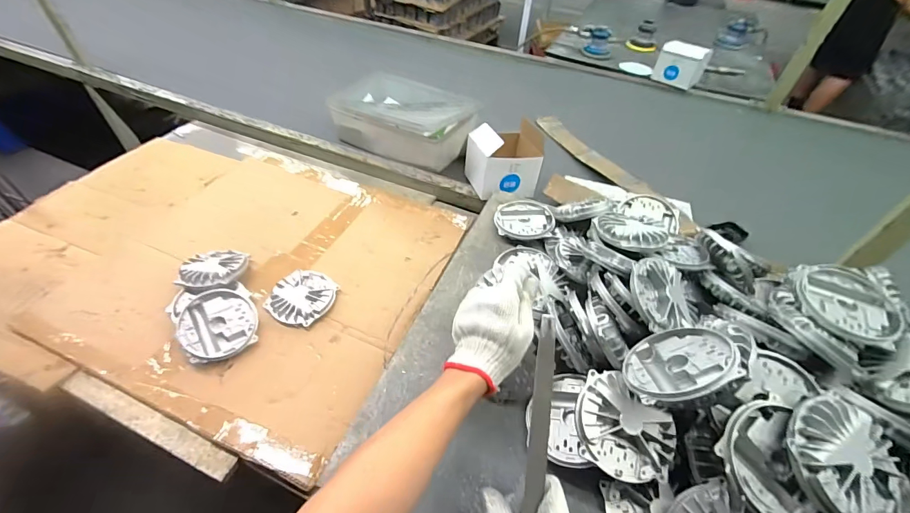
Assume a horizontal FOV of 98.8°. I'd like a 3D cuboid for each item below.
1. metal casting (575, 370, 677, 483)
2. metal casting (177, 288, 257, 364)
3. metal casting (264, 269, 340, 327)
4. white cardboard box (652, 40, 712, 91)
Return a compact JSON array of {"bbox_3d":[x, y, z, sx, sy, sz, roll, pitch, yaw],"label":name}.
[{"bbox_3d":[0.183,0.187,0.422,0.107,0.034,0.089,29,52,22],"label":"metal casting"},{"bbox_3d":[-0.379,0.109,0.628,0.109,0.028,0.108,5,72,-15],"label":"metal casting"},{"bbox_3d":[-0.266,0.070,0.685,0.105,0.026,0.107,2,47,-2],"label":"metal casting"},{"bbox_3d":[0.786,-0.664,1.350,0.070,0.123,0.153,-30,55,-27],"label":"white cardboard box"}]

